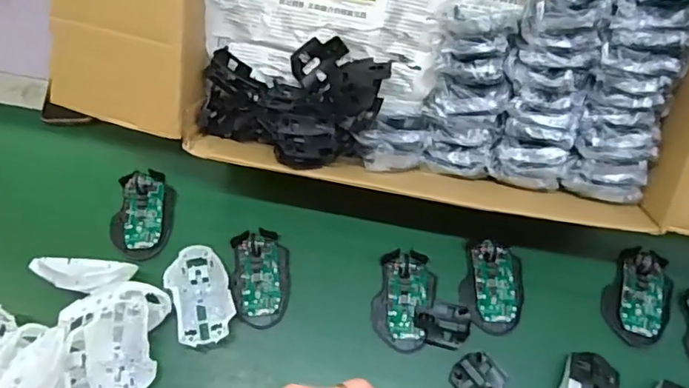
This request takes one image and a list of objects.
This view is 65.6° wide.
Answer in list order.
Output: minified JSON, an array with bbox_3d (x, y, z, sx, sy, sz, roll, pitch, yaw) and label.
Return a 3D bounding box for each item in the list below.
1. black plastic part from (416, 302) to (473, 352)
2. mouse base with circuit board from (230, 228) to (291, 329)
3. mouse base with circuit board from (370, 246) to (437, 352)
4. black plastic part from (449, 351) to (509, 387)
[{"bbox_3d":[0.114,0.150,0.617,0.061,0.015,0.048,12,65,9],"label":"black plastic part"},{"bbox_3d":[-0.100,0.100,0.636,0.066,0.025,0.109,-3,64,2],"label":"mouse base with circuit board"},{"bbox_3d":[0.069,0.123,0.626,0.065,0.023,0.112,11,65,9],"label":"mouse base with circuit board"},{"bbox_3d":[0.155,0.211,0.595,0.051,0.014,0.067,-40,68,-15],"label":"black plastic part"}]

